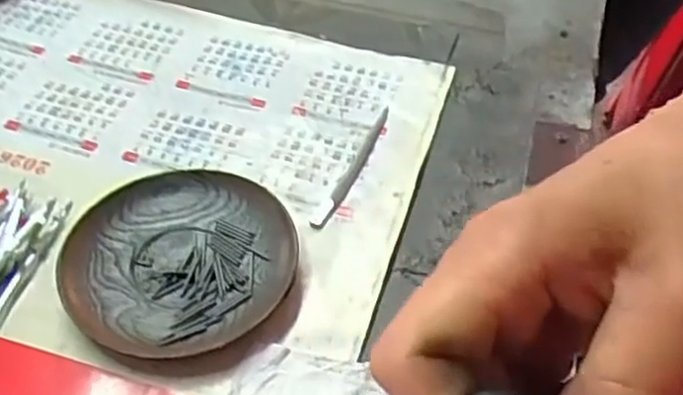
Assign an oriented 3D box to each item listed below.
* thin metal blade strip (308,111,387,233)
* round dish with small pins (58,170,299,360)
[{"bbox_3d":[0.009,-0.020,0.439,0.011,0.004,0.108,20,50,16],"label":"thin metal blade strip"},{"bbox_3d":[-0.083,0.032,0.384,0.116,0.016,0.114,1,48,-1],"label":"round dish with small pins"}]

